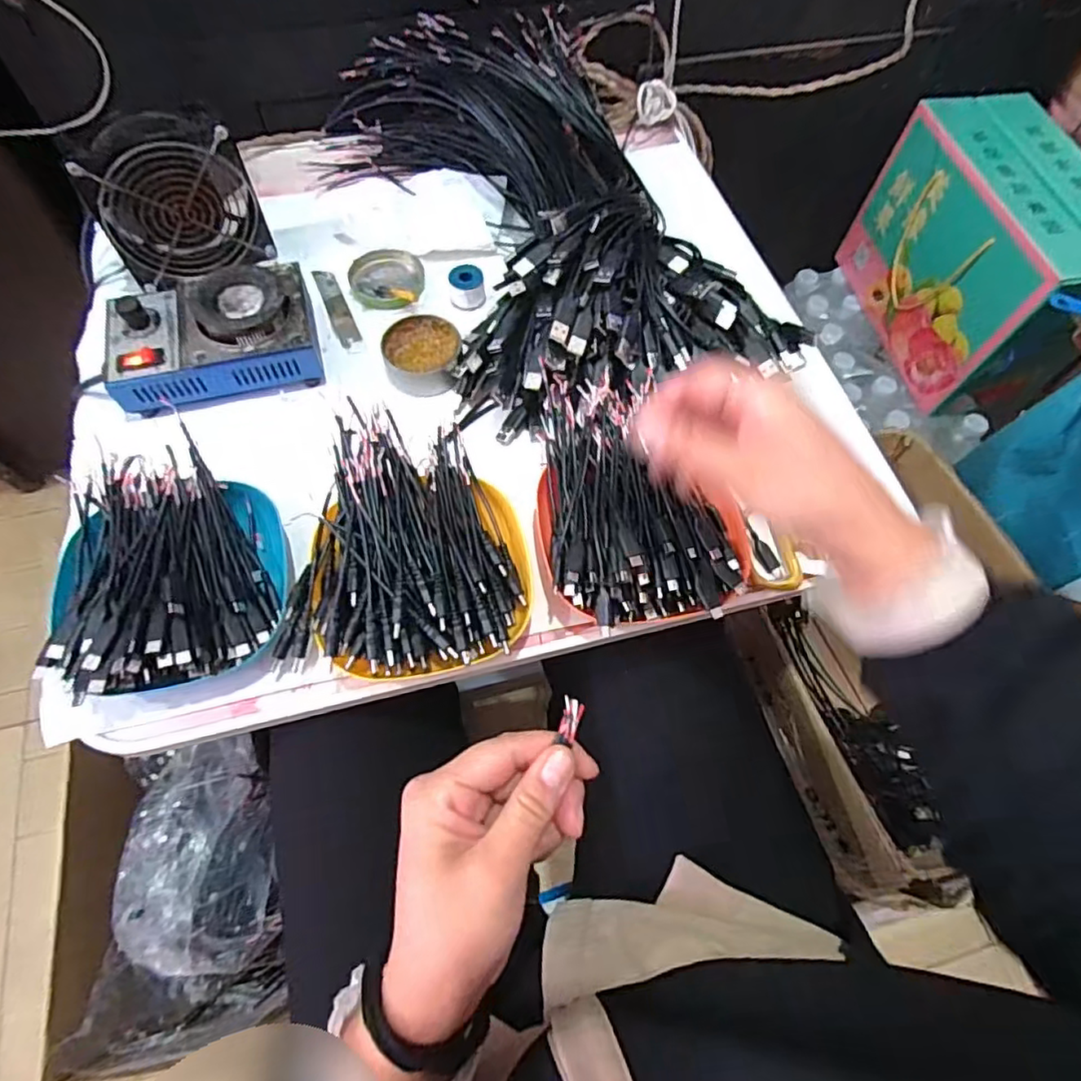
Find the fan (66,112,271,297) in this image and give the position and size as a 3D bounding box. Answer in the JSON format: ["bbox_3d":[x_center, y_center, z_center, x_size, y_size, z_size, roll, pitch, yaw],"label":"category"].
[{"bbox_3d":[-0.294,-0.272,0.504,0.119,0.108,0.039,-19,67,-11],"label":"fan"}]

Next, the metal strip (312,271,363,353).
[{"bbox_3d":[-0.177,-0.202,0.546,0.019,0.005,0.106,-22,68,-12],"label":"metal strip"}]

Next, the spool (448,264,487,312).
[{"bbox_3d":[-0.064,-0.221,0.545,0.029,0.028,0.028,1,65,-2],"label":"spool"}]

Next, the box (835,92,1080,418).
[{"bbox_3d":[0.590,-0.383,0.842,0.165,0.240,0.313,-10,66,-7],"label":"box"}]

